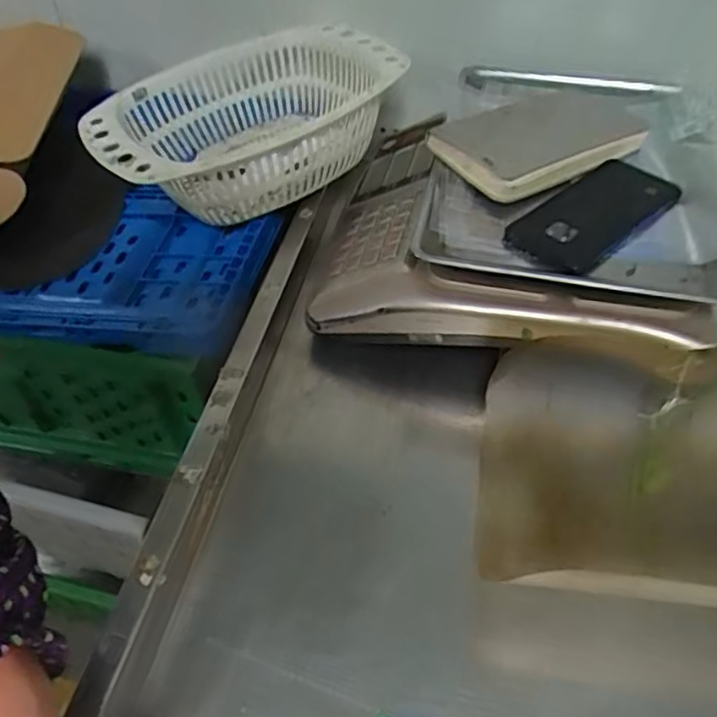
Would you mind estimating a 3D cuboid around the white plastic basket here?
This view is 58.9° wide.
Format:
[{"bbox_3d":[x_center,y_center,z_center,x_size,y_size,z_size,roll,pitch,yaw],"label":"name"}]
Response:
[{"bbox_3d":[-0.111,-0.231,0.636,0.290,0.093,0.209,-30,53,-24],"label":"white plastic basket"}]

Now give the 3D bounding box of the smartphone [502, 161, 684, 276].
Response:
[{"bbox_3d":[0.195,-0.123,0.523,0.076,0.005,0.165,35,57,30],"label":"smartphone"}]

